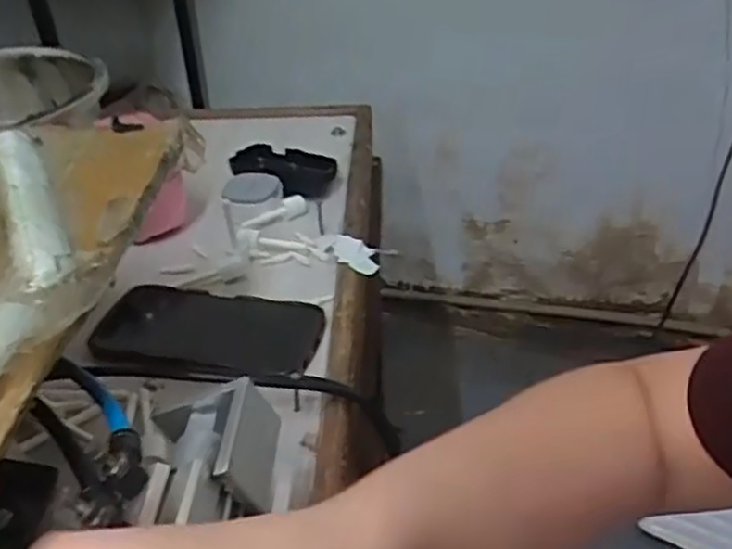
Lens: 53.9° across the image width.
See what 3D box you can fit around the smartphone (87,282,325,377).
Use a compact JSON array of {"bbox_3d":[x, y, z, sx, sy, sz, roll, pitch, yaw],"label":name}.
[{"bbox_3d":[-0.115,0.036,0.541,0.163,0.012,0.085,4,36,9],"label":"smartphone"}]

